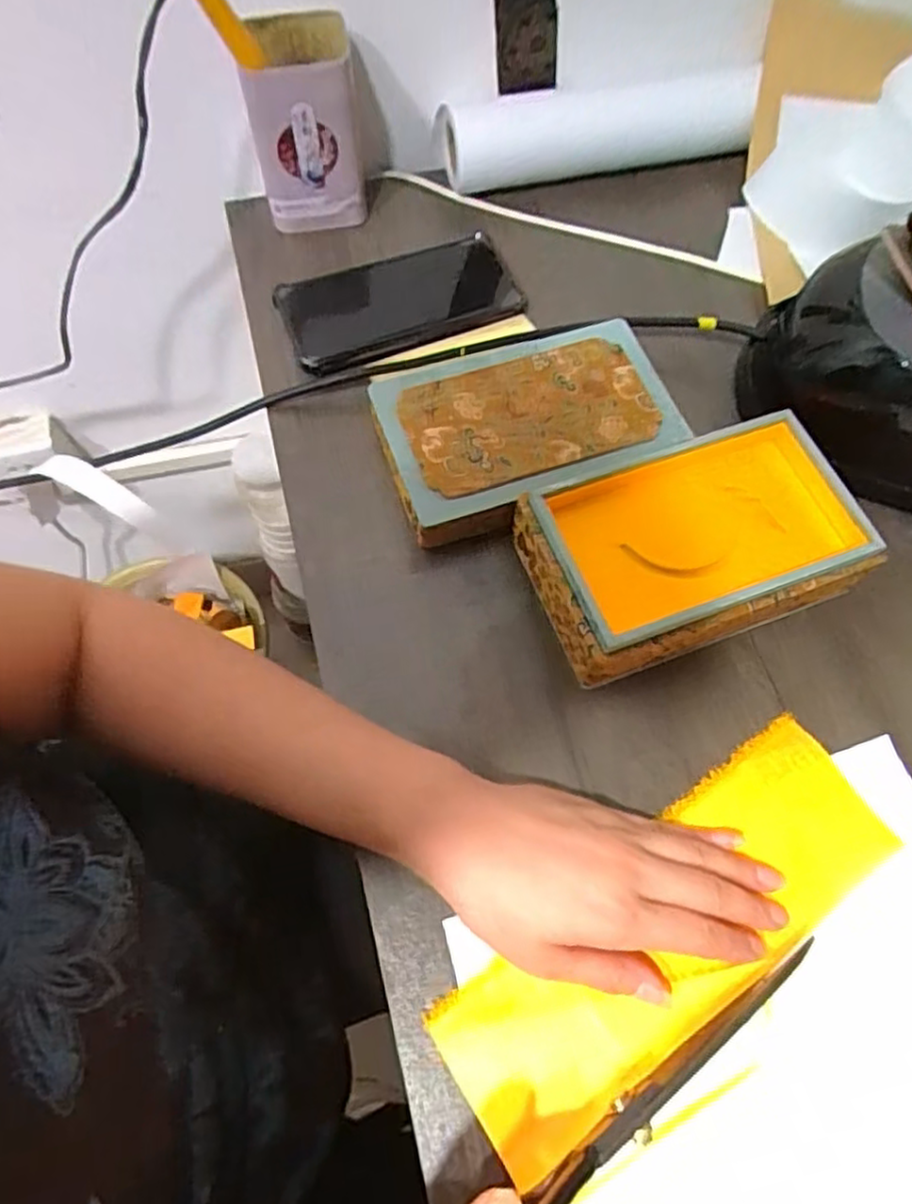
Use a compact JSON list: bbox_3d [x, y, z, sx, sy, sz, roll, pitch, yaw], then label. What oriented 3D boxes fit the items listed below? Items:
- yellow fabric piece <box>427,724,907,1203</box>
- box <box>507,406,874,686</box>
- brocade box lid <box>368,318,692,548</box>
[{"bbox_3d":[0.110,0.160,0.344,0.249,0.010,0.083,-33,69,-15],"label":"yellow fabric piece"},{"bbox_3d":[0.136,-0.033,0.407,0.182,0.052,0.113,-18,68,-9],"label":"box"},{"bbox_3d":[0.045,-0.112,0.448,0.178,0.039,0.118,-16,68,-8],"label":"brocade box lid"}]

